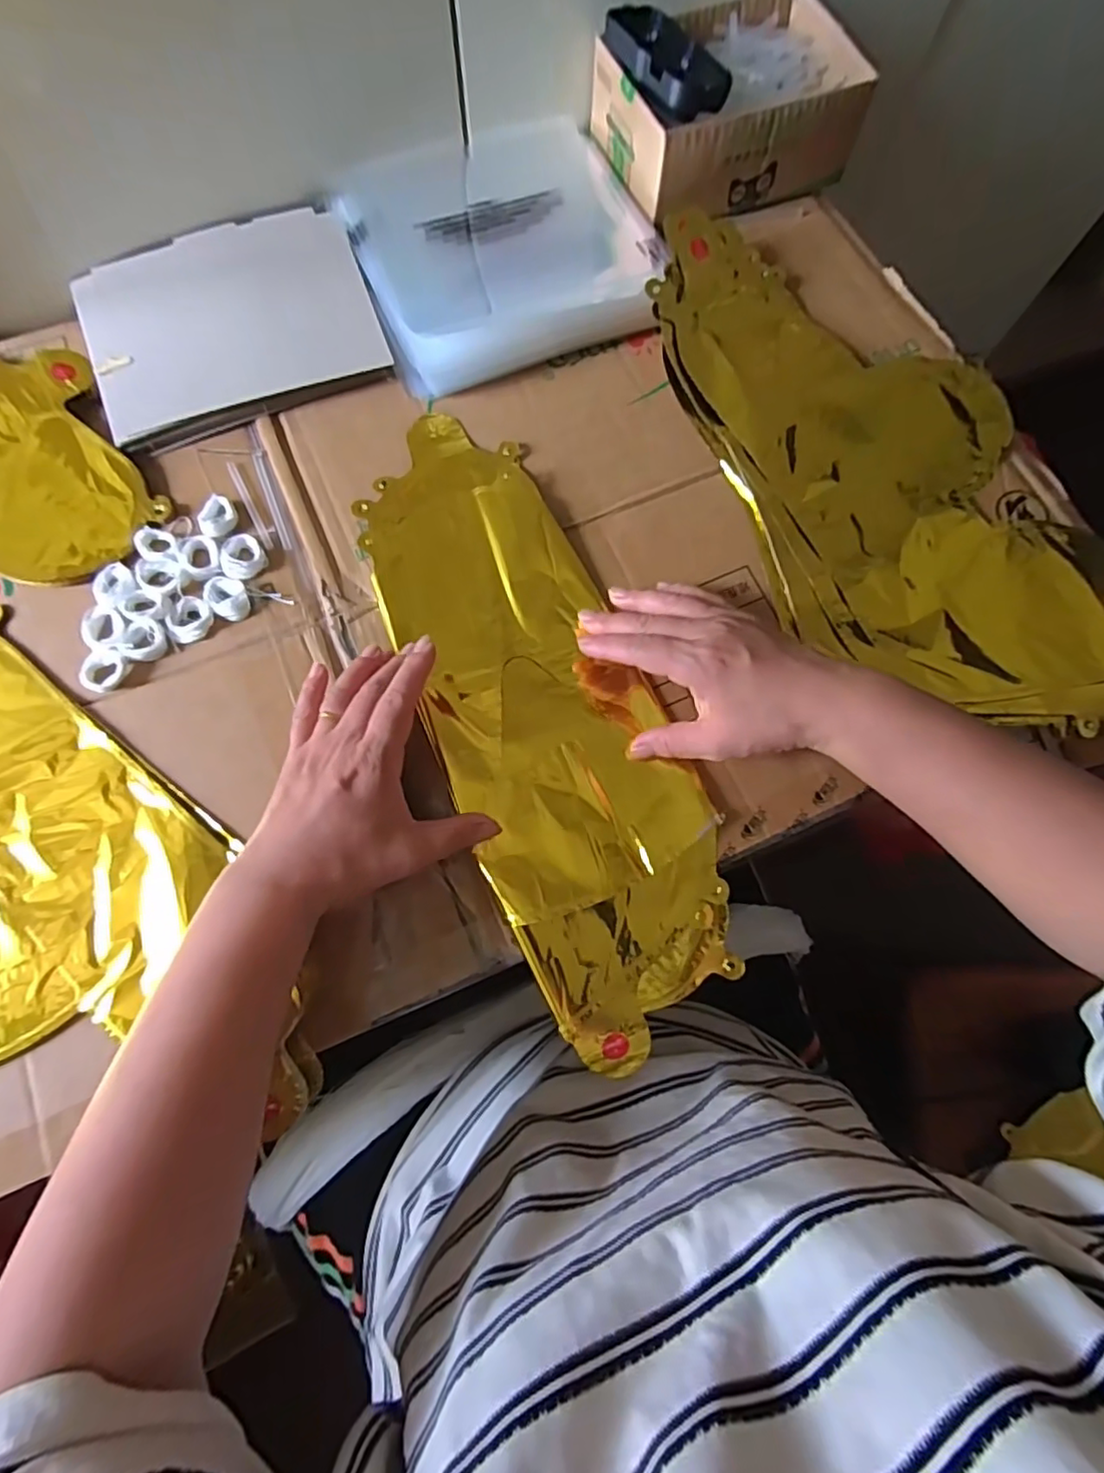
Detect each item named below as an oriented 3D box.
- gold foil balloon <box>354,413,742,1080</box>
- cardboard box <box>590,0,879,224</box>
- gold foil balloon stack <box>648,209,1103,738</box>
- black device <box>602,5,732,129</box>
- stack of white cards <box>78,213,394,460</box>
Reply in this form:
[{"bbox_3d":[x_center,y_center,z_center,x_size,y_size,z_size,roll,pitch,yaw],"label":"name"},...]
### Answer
[{"bbox_3d":[-0.009,-0.026,0.404,0.140,0.020,0.424,-21,77,-7],"label":"gold foil balloon"},{"bbox_3d":[0.141,-0.501,0.499,0.183,0.064,0.132,-22,77,-8],"label":"cardboard box"},{"bbox_3d":[0.230,-0.192,0.435,0.222,0.028,0.437,-28,77,-9],"label":"gold foil balloon stack"},{"bbox_3d":[0.083,-0.496,0.454,0.060,0.025,0.108,-25,77,-8],"label":"black device"},{"bbox_3d":[-0.242,-0.314,0.468,0.205,0.012,0.167,-24,77,-8],"label":"stack of white cards"}]

